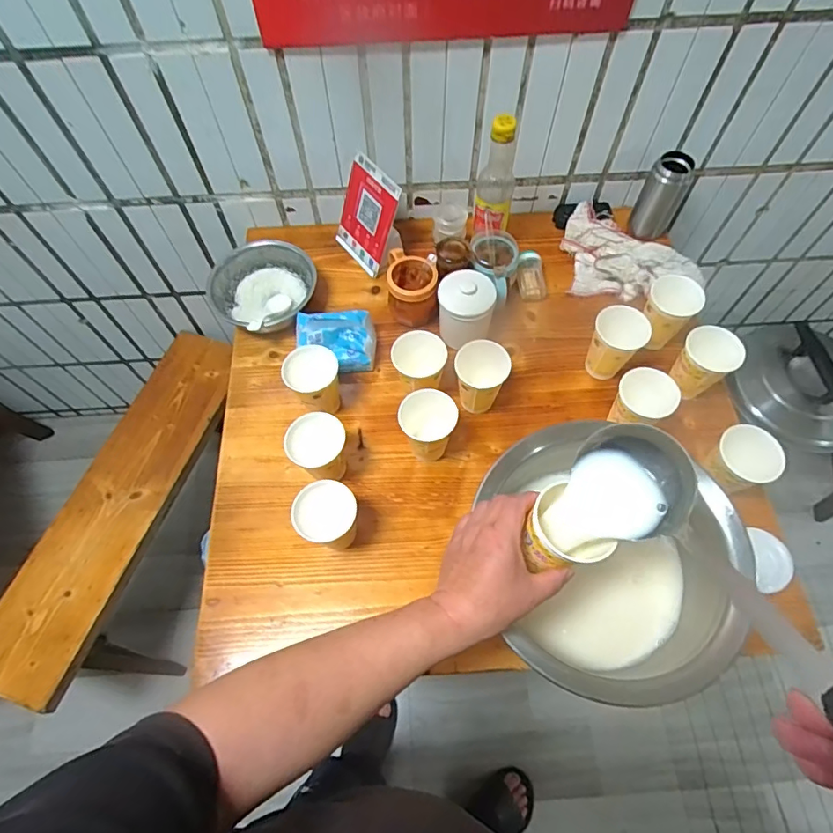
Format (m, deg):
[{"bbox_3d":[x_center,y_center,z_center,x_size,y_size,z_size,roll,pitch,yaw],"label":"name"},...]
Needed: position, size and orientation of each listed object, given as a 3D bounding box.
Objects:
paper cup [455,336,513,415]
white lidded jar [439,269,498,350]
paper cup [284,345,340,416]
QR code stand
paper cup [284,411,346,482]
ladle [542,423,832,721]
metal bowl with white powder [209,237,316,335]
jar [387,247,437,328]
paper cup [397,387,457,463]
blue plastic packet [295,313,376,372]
[{"bbox_3d":[0.095,-0.055,0.756,0.075,0.104,0.070,0,64,0],"label":"paper cup"},{"bbox_3d":[0.074,-0.175,0.799,0.082,0.107,0.086,0,64,0],"label":"white lidded jar"},{"bbox_3d":[-0.149,-0.048,0.754,0.073,0.107,0.067,0,64,0],"label":"paper cup"},{"bbox_3d":[-0.087,-0.349,0.884,0.078,0.146,0.133,-34,69,-15],"label":"QR code stand"},{"bbox_3d":[-0.132,0.053,0.706,0.075,0.110,0.077,0,64,0],"label":"paper cup"},{"bbox_3d":[0.190,0.110,0.303,0.088,0.097,0.356,-12,23,-5],"label":"ladle"},{"bbox_3d":[-0.263,-0.221,0.876,0.164,0.069,0.172,0,64,0],"label":"metal bowl with white powder"},{"bbox_3d":[-0.007,-0.210,0.845,0.080,0.083,0.097,0,64,0],"label":"jar"},{"bbox_3d":[0.016,0.016,0.721,0.074,0.112,0.068,0,64,0],"label":"paper cup"},{"bbox_3d":[-0.127,-0.123,0.813,0.121,0.064,0.085,-6,64,-2],"label":"blue plastic packet"}]

